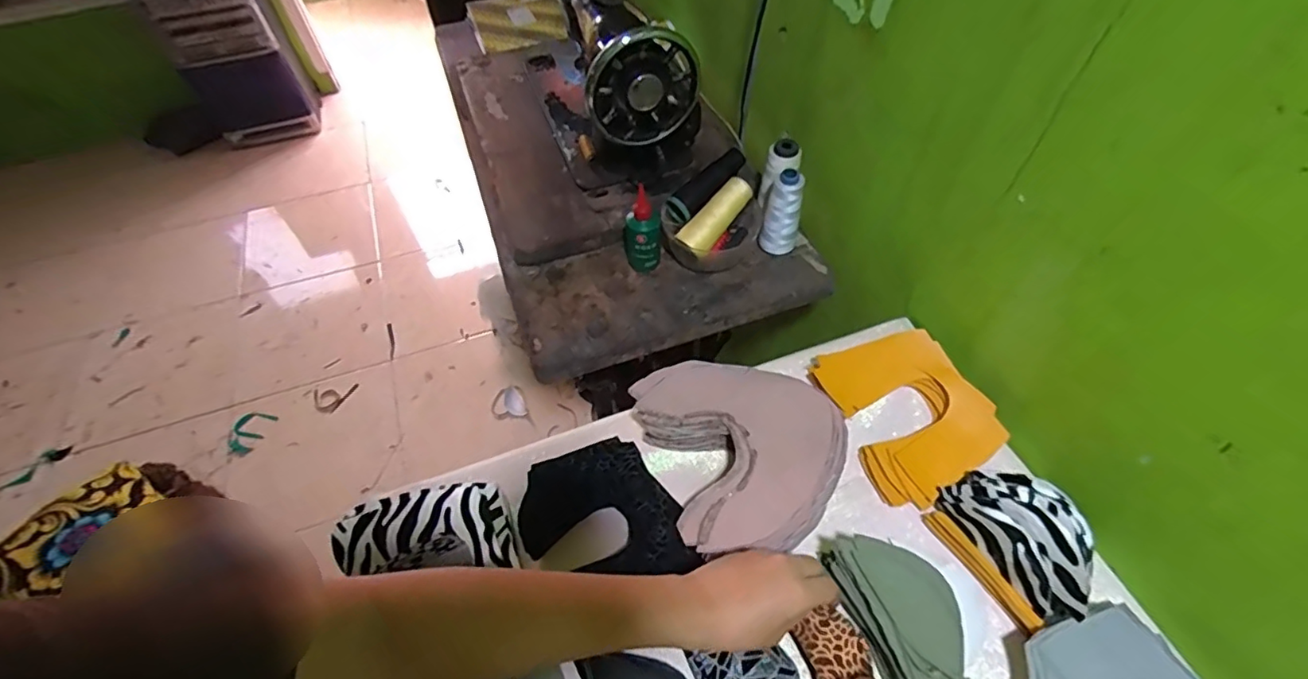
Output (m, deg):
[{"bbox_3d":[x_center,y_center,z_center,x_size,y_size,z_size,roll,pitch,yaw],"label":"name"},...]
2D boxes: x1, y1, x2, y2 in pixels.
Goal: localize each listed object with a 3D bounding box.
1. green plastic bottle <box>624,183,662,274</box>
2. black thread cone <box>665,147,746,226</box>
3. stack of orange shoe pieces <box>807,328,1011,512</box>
[{"bbox_3d":[-0.014,-0.128,0.698,0.044,0.129,0.032,-4,54,-1],"label":"green plastic bottle"},{"bbox_3d":[0.068,-0.194,0.717,0.117,0.041,0.032,-42,62,-5],"label":"black thread cone"},{"bbox_3d":[0.253,0.068,0.578,0.133,0.042,0.168,-23,56,-15],"label":"stack of orange shoe pieces"}]

